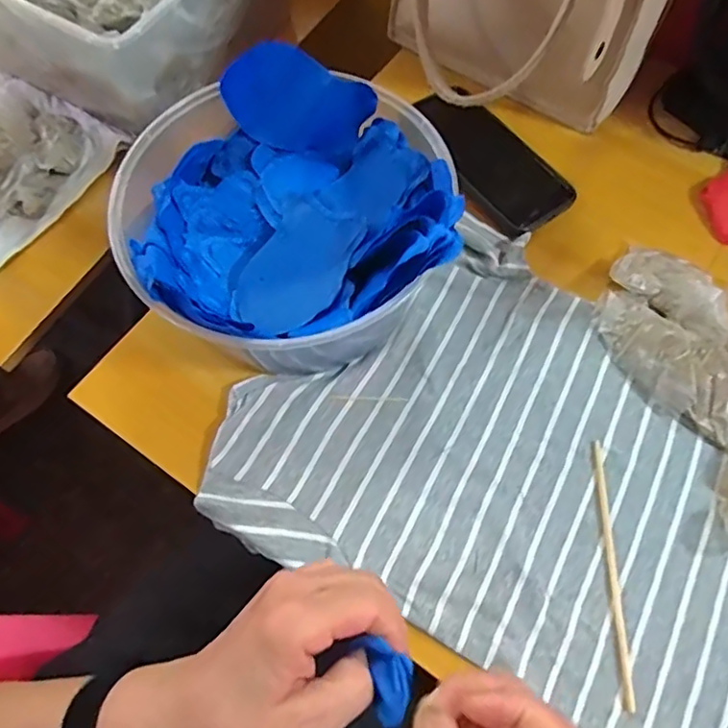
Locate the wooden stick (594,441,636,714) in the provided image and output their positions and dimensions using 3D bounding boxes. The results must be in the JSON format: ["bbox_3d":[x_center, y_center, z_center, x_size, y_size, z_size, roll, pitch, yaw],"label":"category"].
[{"bbox_3d":[0.164,0.133,0.381,0.007,0.005,0.164,2,67,1],"label":"wooden stick"}]

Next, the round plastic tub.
[{"bbox_3d":[-0.048,-0.100,0.417,0.207,0.119,0.219,0,67,0],"label":"round plastic tub"}]

